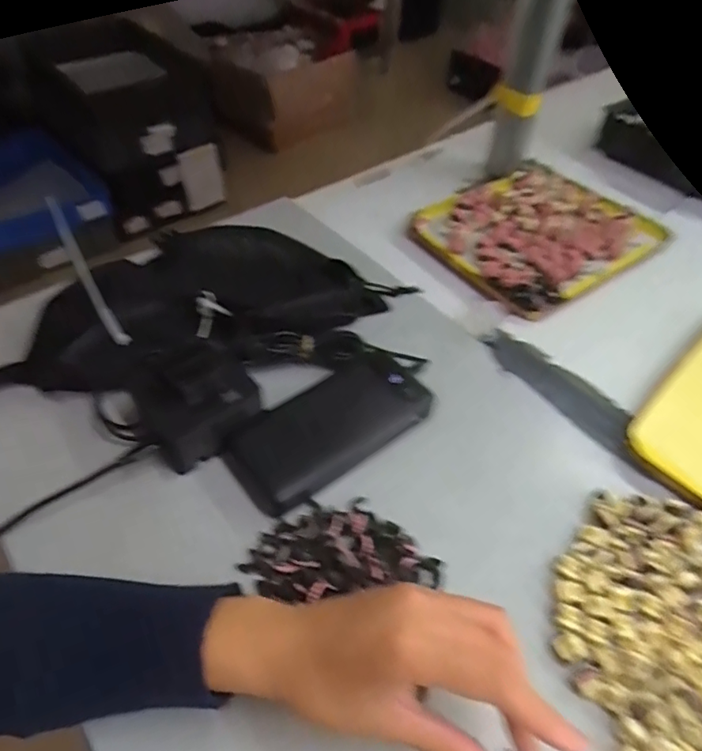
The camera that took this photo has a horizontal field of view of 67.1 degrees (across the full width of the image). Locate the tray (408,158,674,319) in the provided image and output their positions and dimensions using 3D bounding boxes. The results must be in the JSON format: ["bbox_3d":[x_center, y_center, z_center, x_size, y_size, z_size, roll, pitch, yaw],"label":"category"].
[{"bbox_3d":[0.207,-0.166,0.600,0.242,0.024,0.201,-29,56,-25],"label":"tray"}]

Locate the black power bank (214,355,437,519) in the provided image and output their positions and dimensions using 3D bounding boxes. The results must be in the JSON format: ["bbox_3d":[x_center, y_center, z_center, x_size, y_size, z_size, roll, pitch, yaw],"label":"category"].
[{"bbox_3d":[-0.013,0.036,0.405,0.157,0.021,0.070,-27,55,-24],"label":"black power bank"}]

